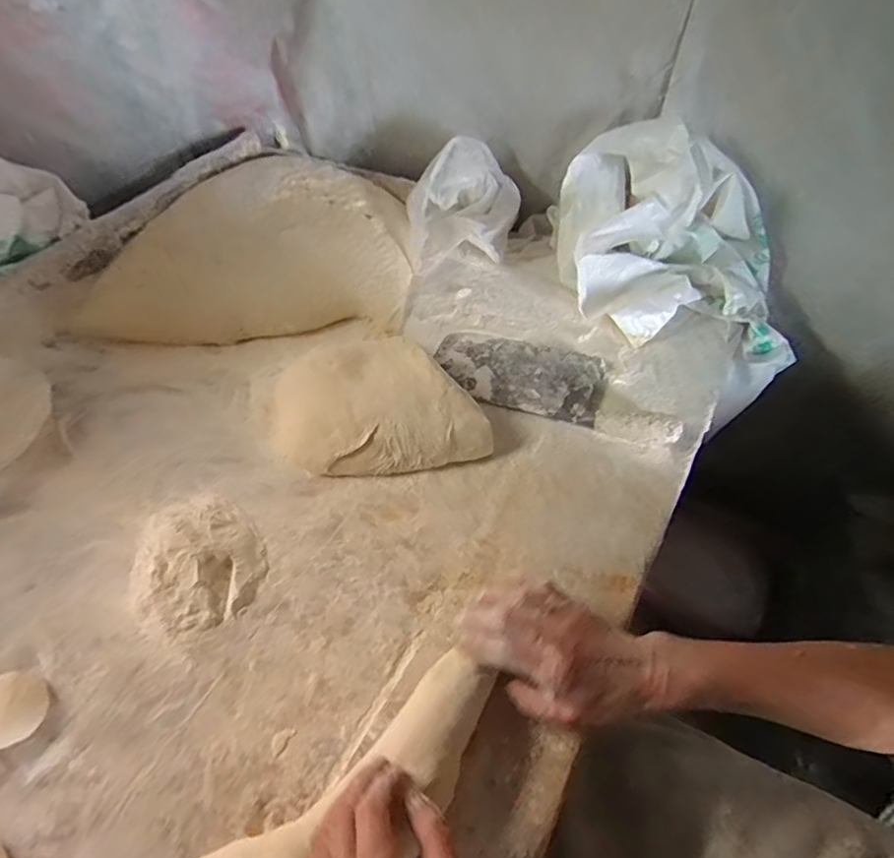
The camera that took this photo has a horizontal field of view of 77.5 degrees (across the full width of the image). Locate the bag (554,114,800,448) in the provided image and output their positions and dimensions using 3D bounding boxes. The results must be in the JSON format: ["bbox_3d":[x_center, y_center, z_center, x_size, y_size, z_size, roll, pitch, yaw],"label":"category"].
[{"bbox_3d":[0.320,-0.227,0.770,0.367,0.285,0.203,18,55,15],"label":"bag"}]

